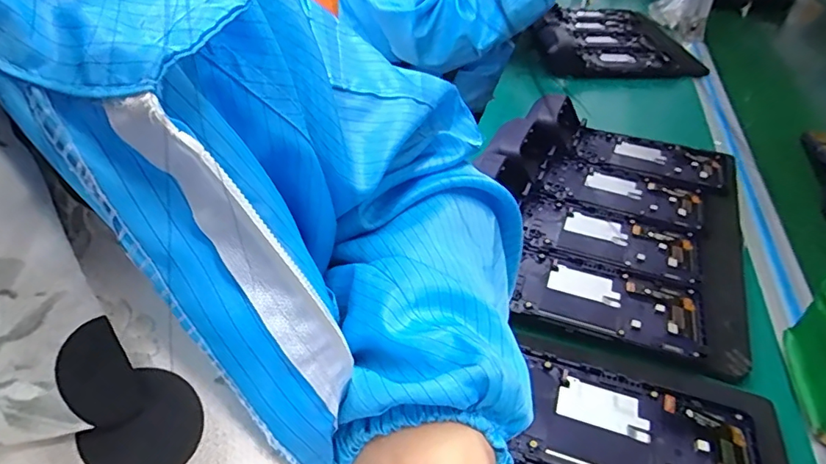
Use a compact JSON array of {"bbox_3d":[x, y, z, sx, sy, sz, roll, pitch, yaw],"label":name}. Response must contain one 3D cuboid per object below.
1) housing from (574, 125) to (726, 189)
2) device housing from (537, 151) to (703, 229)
[{"bbox_3d":[0.274,-0.091,0.584,0.165,0.008,0.088,19,43,18],"label":"housing"},{"bbox_3d":[0.218,-0.045,0.528,0.153,0.015,0.086,21,44,21],"label":"device housing"}]

